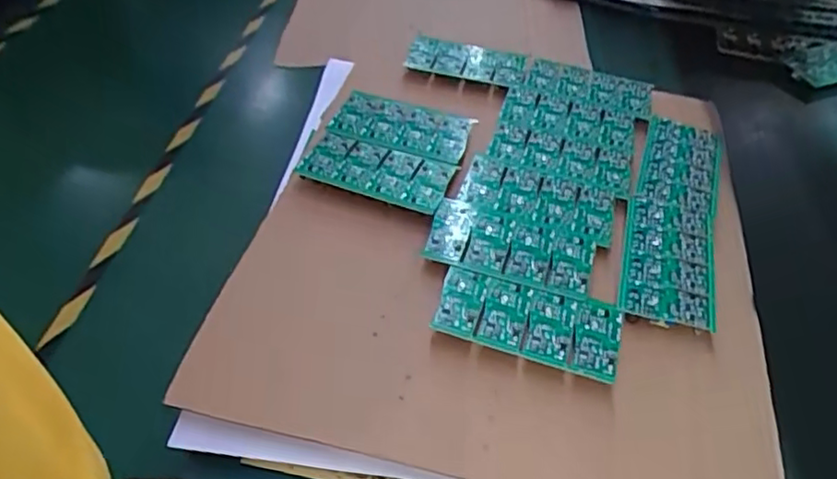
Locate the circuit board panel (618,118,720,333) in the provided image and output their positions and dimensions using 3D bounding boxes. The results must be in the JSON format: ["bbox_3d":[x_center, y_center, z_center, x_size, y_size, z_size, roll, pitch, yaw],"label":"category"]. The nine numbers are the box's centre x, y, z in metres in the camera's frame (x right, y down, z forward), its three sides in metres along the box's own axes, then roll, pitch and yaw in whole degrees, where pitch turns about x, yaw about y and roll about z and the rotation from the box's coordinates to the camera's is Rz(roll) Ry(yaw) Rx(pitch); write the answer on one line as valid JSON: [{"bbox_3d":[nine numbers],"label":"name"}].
[{"bbox_3d":[0.235,-0.032,0.580,0.073,0.005,0.279,18,47,11],"label":"circuit board panel"}]

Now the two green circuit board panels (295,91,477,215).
[{"bbox_3d":[-0.027,-0.090,0.613,0.137,0.015,0.140,18,47,10],"label":"two green circuit board panels"}]

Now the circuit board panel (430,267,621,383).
[{"bbox_3d":[0.081,0.058,0.477,0.134,0.004,0.067,17,47,9],"label":"circuit board panel"}]

